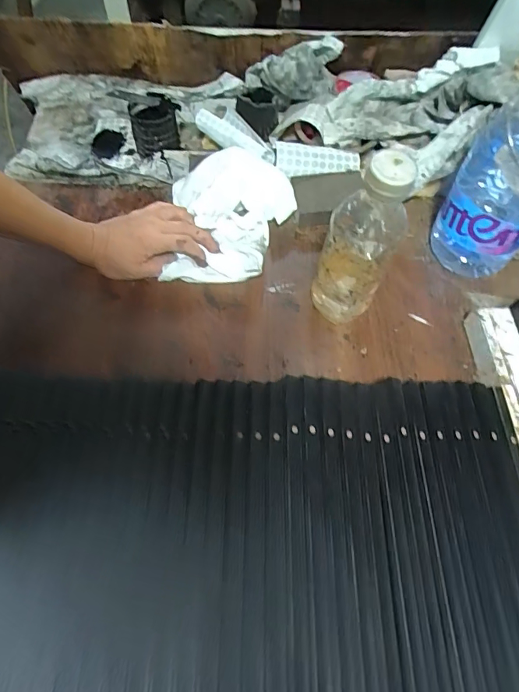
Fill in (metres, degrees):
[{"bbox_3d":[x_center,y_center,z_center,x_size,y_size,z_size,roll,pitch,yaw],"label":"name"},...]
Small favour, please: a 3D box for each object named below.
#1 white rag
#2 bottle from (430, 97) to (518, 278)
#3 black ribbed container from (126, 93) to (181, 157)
[{"bbox_3d":[-0.037,-0.172,0.572,0.156,0.043,0.185,-3,63,-2],"label":"white rag"},{"bbox_3d":[0.269,-0.181,0.482,0.104,0.243,0.083,27,66,13],"label":"bottle"},{"bbox_3d":[-0.145,-0.306,0.629,0.066,0.066,0.056,-18,65,-9],"label":"black ribbed container"}]

